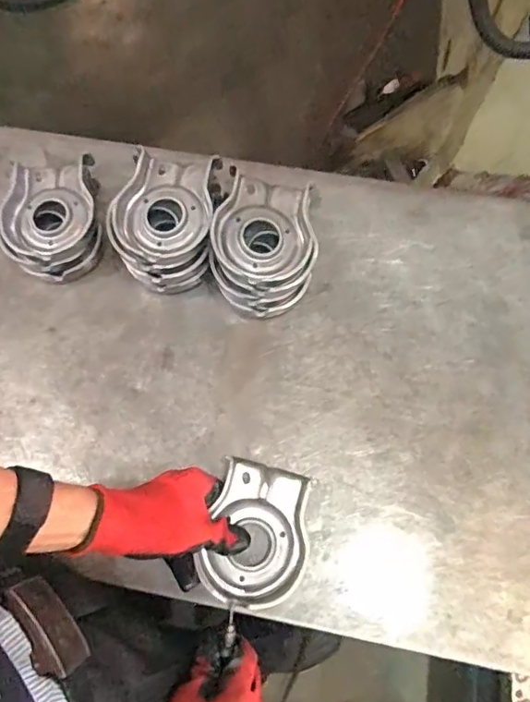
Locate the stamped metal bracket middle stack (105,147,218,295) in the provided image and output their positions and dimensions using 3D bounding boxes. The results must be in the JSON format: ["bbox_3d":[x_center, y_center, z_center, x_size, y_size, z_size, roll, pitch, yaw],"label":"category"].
[{"bbox_3d":[-0.110,-0.142,0.574,0.107,0.082,0.134,-2,69,1],"label":"stamped metal bracket middle stack"}]

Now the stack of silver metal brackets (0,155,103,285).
[{"bbox_3d":[-0.247,-0.151,0.598,0.115,0.061,0.134,-11,69,-2],"label":"stack of silver metal brackets"}]

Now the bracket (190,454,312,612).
[{"bbox_3d":[-0.008,0.170,0.479,0.089,0.030,0.124,7,70,4],"label":"bracket"}]

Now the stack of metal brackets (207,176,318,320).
[{"bbox_3d":[-0.001,-0.112,0.563,0.109,0.077,0.135,2,69,3],"label":"stack of metal brackets"}]

